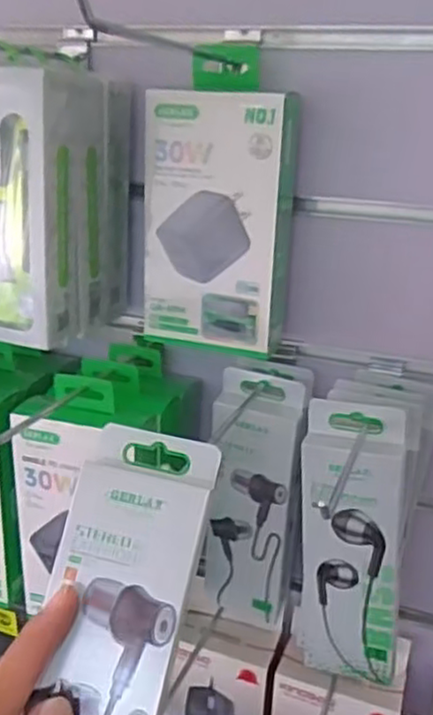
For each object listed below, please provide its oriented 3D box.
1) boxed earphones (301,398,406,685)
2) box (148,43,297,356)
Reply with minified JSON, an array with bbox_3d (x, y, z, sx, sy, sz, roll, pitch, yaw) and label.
[{"bbox_3d":[0.087,0.126,0.456,0.070,0.193,0.024,9,23,18],"label":"boxed earphones"},{"bbox_3d":[0.001,-0.096,0.451,0.093,0.182,0.031,6,22,11],"label":"box"}]

